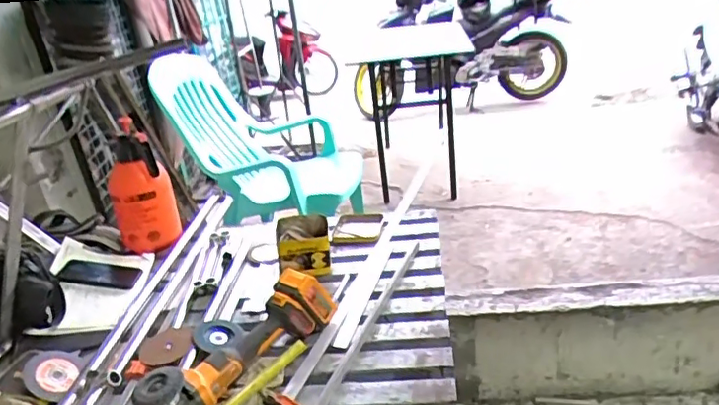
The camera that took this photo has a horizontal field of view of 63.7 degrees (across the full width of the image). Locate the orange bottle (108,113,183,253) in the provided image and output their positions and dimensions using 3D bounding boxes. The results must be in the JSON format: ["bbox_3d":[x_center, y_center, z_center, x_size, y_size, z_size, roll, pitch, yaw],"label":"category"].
[{"bbox_3d":[-0.523,-0.043,1.380,0.150,0.265,0.149,-19,27,-21],"label":"orange bottle"}]

